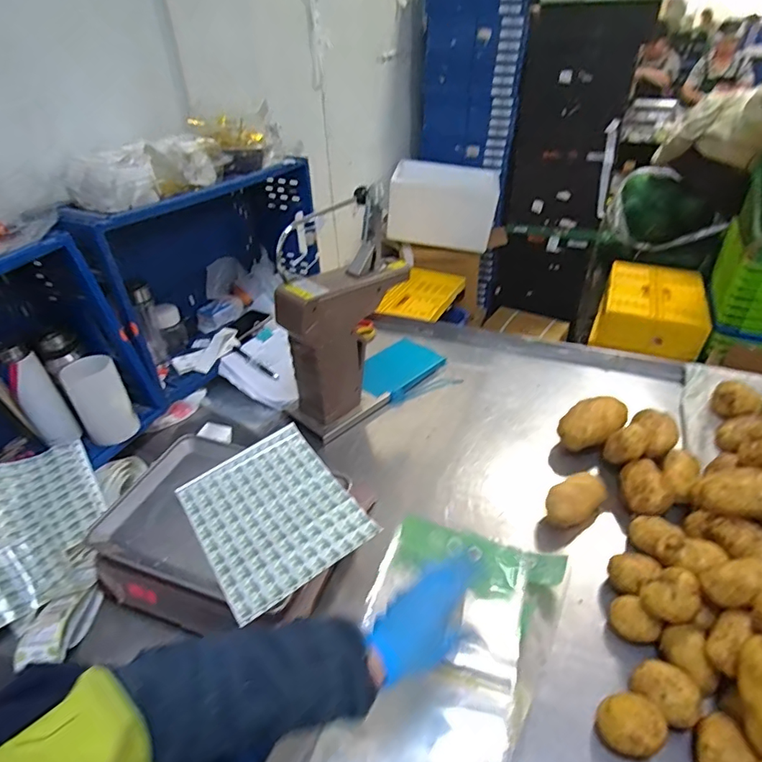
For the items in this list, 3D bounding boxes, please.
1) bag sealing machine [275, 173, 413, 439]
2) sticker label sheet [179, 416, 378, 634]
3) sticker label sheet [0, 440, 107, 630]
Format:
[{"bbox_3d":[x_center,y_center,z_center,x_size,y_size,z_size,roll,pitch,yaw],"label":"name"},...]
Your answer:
[{"bbox_3d":[-0.069,-0.123,0.997,0.128,0.407,0.272,22,42,30],"label":"bag sealing machine"},{"bbox_3d":[-0.157,0.190,0.718,0.208,0.035,0.266,-23,41,-27],"label":"sticker label sheet"},{"bbox_3d":[-0.570,0.236,0.754,0.254,0.035,0.262,-19,60,-35],"label":"sticker label sheet"}]

